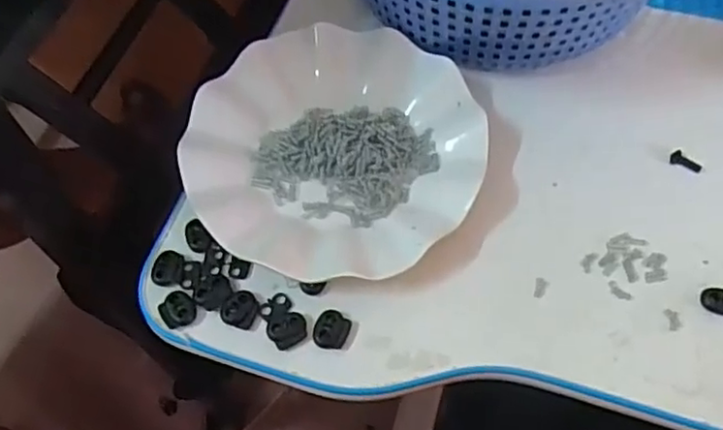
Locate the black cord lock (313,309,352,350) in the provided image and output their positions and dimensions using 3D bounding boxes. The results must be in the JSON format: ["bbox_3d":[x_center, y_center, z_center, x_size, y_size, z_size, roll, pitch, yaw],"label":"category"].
[{"bbox_3d":[-0.016,0.062,0.356,0.019,0.006,0.021,18,63,13],"label":"black cord lock"}]

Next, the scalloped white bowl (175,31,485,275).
[{"bbox_3d":[-0.017,-0.044,0.407,0.178,0.023,0.175,-1,60,2],"label":"scalloped white bowl"}]

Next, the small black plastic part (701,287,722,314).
[{"bbox_3d":[0.199,0.047,0.357,0.022,0.004,0.015,13,62,10],"label":"small black plastic part"}]

